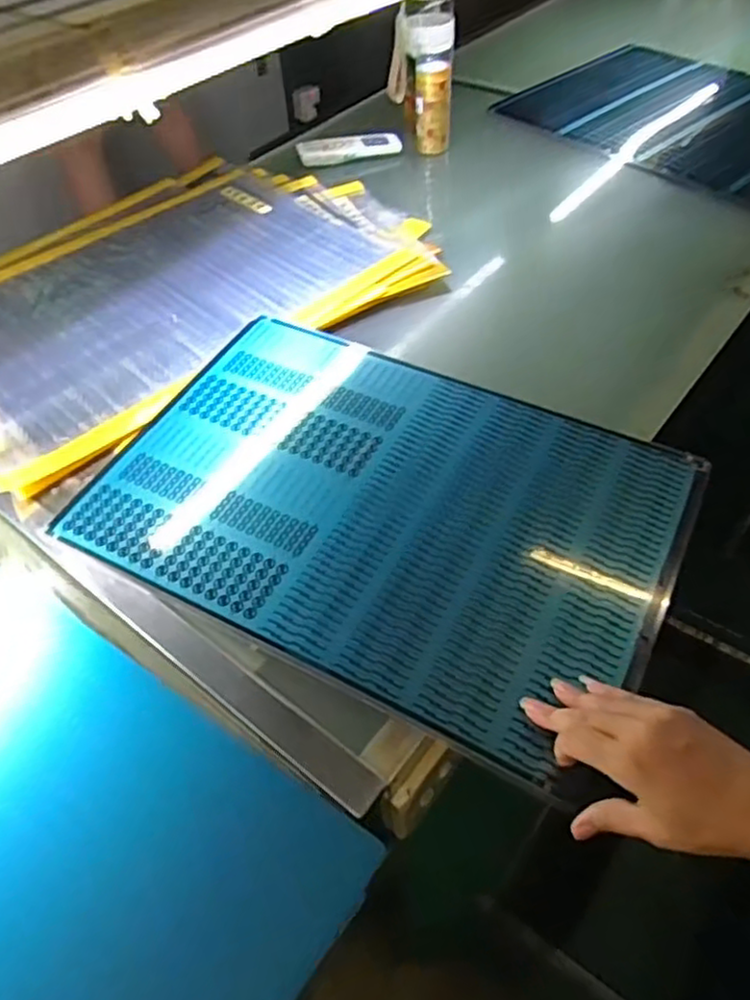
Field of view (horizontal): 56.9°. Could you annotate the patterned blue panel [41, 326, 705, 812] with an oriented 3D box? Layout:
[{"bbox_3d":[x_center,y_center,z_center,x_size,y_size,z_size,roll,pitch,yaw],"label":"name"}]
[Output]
[{"bbox_3d":[0.008,-0.004,0.643,0.500,0.011,0.364,22,56,19],"label":"patterned blue panel"}]

